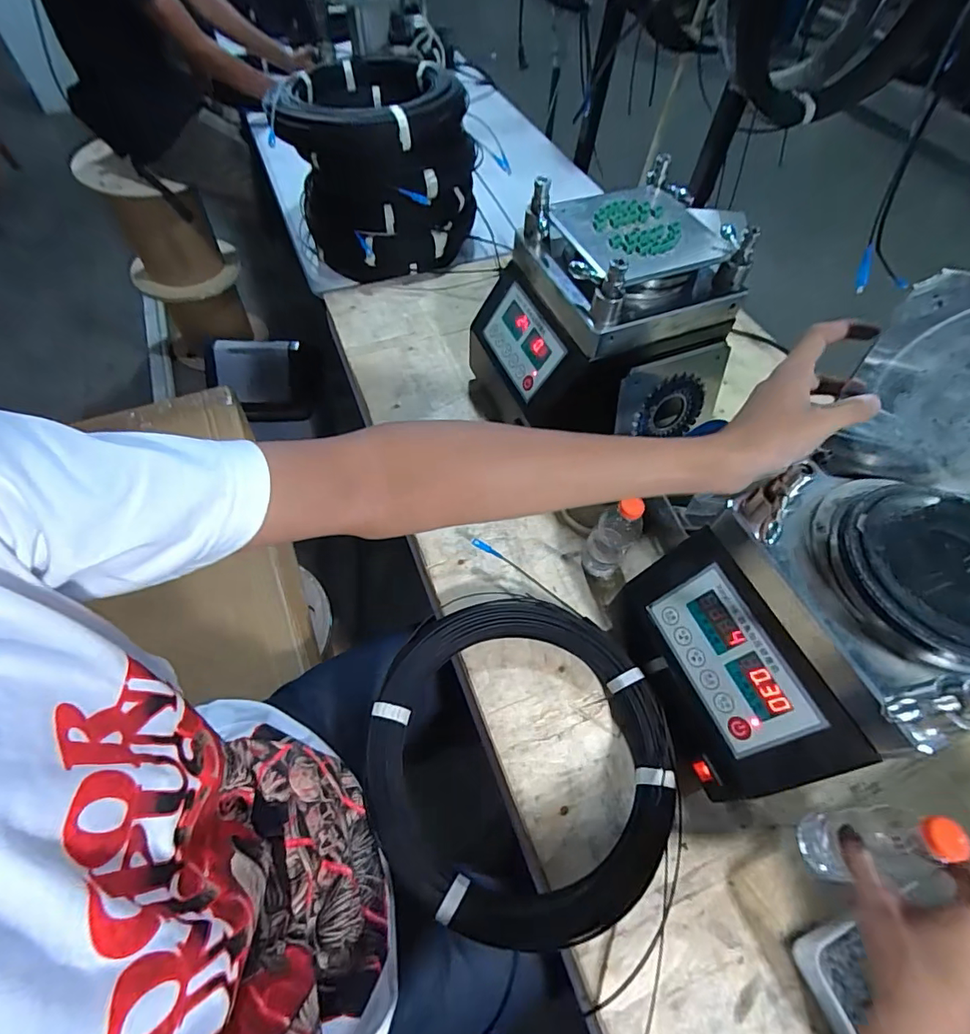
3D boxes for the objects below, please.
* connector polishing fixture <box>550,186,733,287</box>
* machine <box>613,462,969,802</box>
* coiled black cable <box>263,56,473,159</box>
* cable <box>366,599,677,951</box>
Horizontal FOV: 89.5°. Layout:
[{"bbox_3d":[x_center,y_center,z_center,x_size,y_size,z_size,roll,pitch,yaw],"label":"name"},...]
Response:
[{"bbox_3d":[0.180,-0.342,0.584,0.175,0.026,0.167,-12,60,-10],"label":"connector polishing fixture"},{"bbox_3d":[0.309,0.092,0.452,0.259,0.226,0.213,-17,61,-12],"label":"machine"},{"bbox_3d":[-0.206,-0.731,0.873,0.318,0.072,0.328,7,58,2],"label":"coiled black cable"},{"bbox_3d":[0.034,0.243,0.508,0.296,0.053,0.308,1,58,-2],"label":"cable"}]

